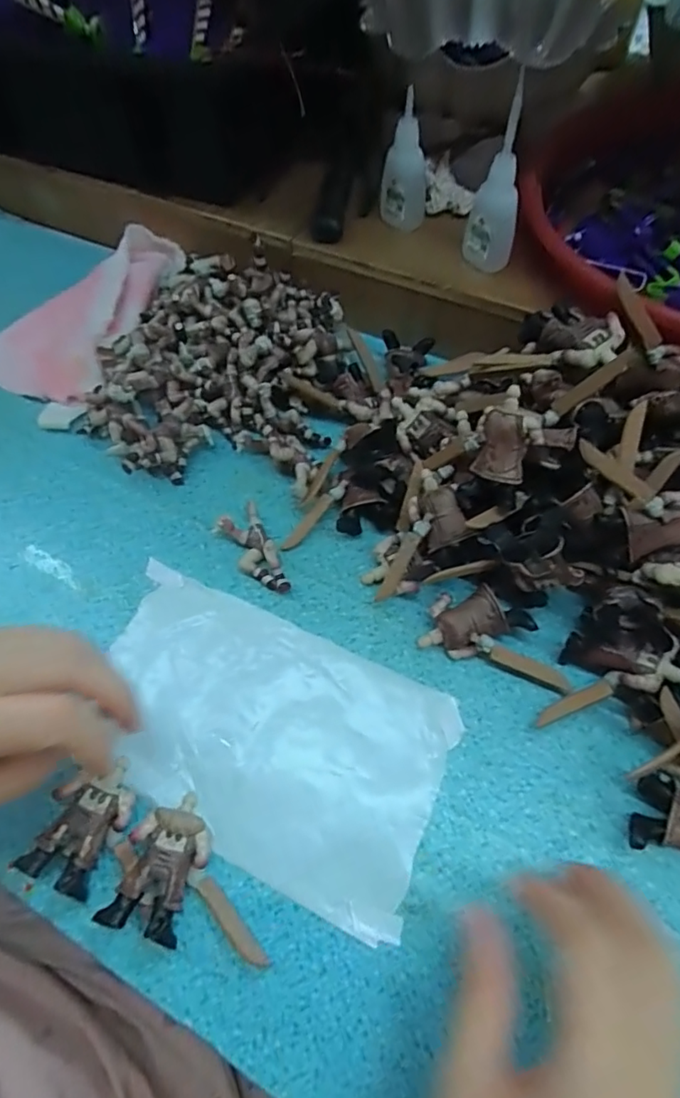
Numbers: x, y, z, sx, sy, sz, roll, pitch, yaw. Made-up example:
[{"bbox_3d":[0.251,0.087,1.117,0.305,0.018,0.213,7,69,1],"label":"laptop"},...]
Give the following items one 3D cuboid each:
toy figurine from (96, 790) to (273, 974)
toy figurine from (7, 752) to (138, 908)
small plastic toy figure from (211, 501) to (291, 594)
[{"bbox_3d":[-0.077,0.162,0.245,0.052,0.025,0.077,-26,62,-13],"label":"toy figurine"},{"bbox_3d":[-0.123,0.131,0.259,0.032,0.018,0.059,24,67,15],"label":"toy figurine"},{"bbox_3d":[-0.051,0.000,0.333,0.030,0.021,0.060,-35,66,-13],"label":"small plastic toy figure"}]

